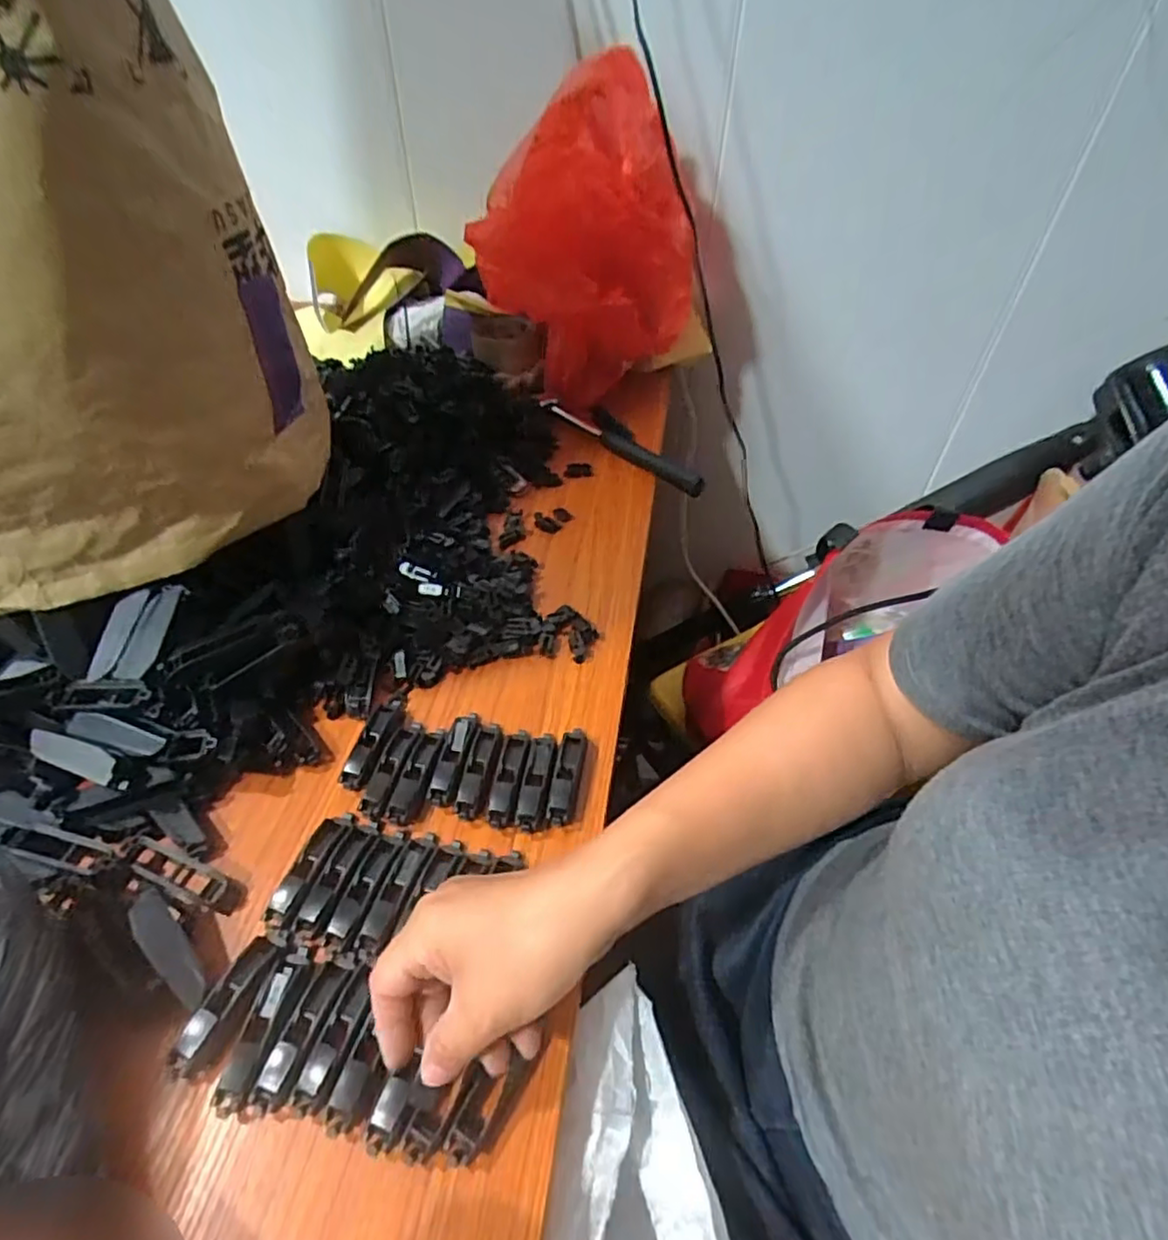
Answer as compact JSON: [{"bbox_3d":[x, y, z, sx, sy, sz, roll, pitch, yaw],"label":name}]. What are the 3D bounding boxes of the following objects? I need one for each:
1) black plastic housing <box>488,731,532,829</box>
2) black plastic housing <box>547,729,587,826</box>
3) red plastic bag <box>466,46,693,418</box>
[{"bbox_3d":[-0.049,0.102,0.427,0.019,0.008,0.072,6,46,4],"label":"black plastic housing"},{"bbox_3d":[-0.010,0.101,0.428,0.018,0.012,0.072,7,47,5],"label":"black plastic housing"},{"bbox_3d":[0.004,-0.421,0.717,0.232,0.282,0.220,-5,47,-6],"label":"red plastic bag"}]

